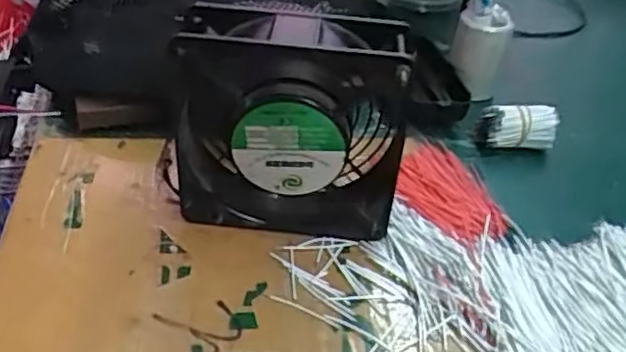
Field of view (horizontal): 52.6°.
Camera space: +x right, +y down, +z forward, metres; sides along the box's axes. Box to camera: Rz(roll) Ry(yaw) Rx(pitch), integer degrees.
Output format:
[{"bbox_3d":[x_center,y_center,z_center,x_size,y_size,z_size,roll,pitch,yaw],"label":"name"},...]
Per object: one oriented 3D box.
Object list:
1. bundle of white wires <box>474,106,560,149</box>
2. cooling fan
[{"bbox_3d":[0.148,-0.037,0.459,0.049,0.034,0.025,2,38,-3],"label":"bundle of white wires"},{"bbox_3d":[-0.015,-0.027,0.348,0.129,0.122,0.050,9,38,5],"label":"cooling fan"}]

